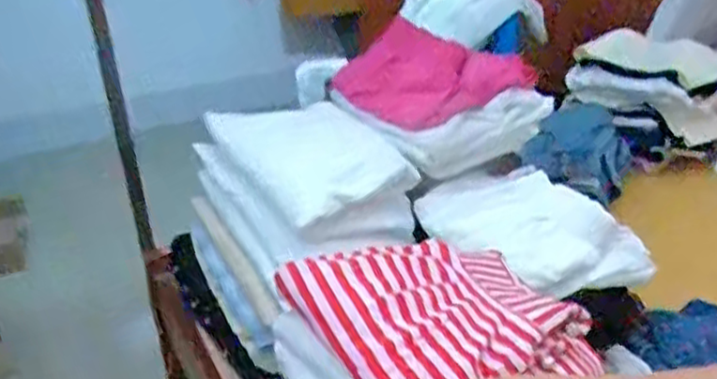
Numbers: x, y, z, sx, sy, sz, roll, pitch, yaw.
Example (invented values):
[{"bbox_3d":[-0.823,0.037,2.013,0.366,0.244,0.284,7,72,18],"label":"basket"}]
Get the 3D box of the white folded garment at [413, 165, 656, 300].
[{"bbox_3d":[0.197,0.047,0.820,0.163,0.056,0.219,-17,31,-26],"label":"white folded garment"}]

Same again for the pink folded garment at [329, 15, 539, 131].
[{"bbox_3d":[0.100,-0.162,0.961,0.230,0.110,0.139,13,31,26],"label":"pink folded garment"}]

